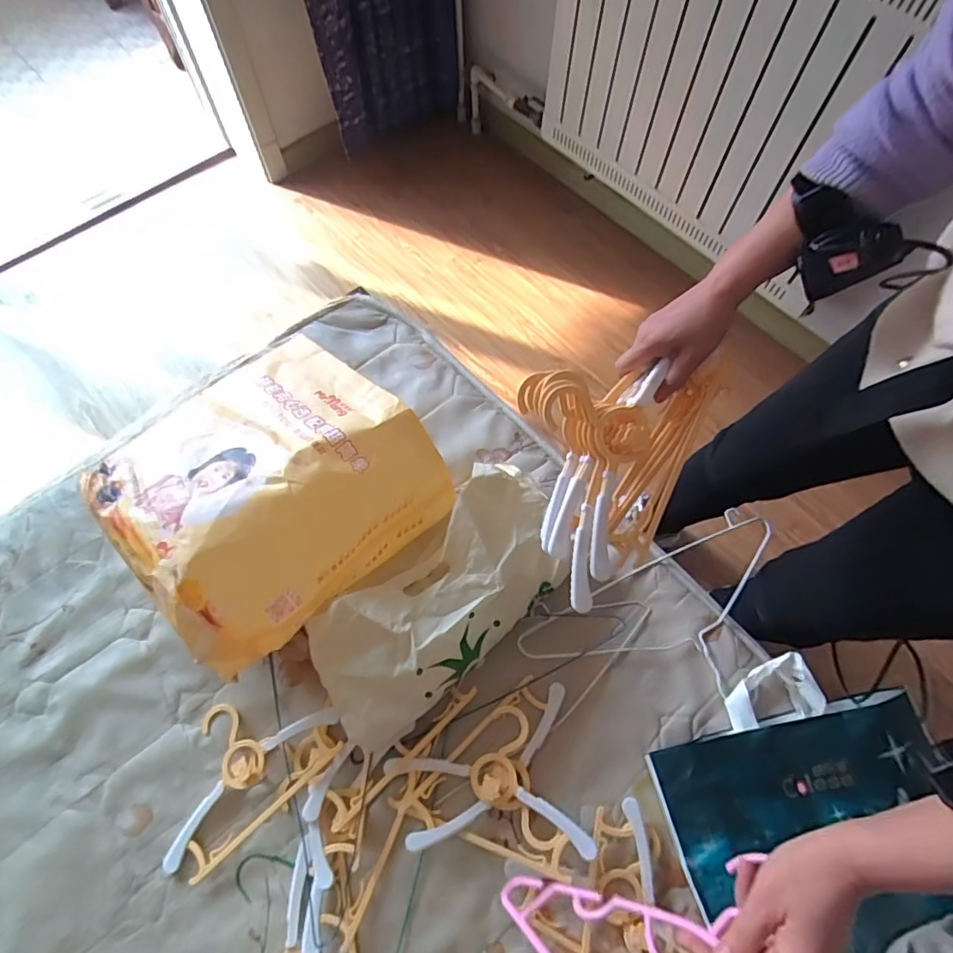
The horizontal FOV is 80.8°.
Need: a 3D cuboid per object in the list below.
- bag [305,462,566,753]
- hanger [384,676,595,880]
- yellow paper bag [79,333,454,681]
[{"bbox_3d":[-0.037,0.151,0.747,0.378,0.137,0.185,-38,71,-16],"label":"bag"},{"bbox_3d":[0.011,0.383,0.698,0.234,0.041,0.217,-6,67,-3],"label":"hanger"},{"bbox_3d":[-0.271,0.006,0.754,0.368,0.168,0.346,-41,72,-17],"label":"yellow paper bag"}]

